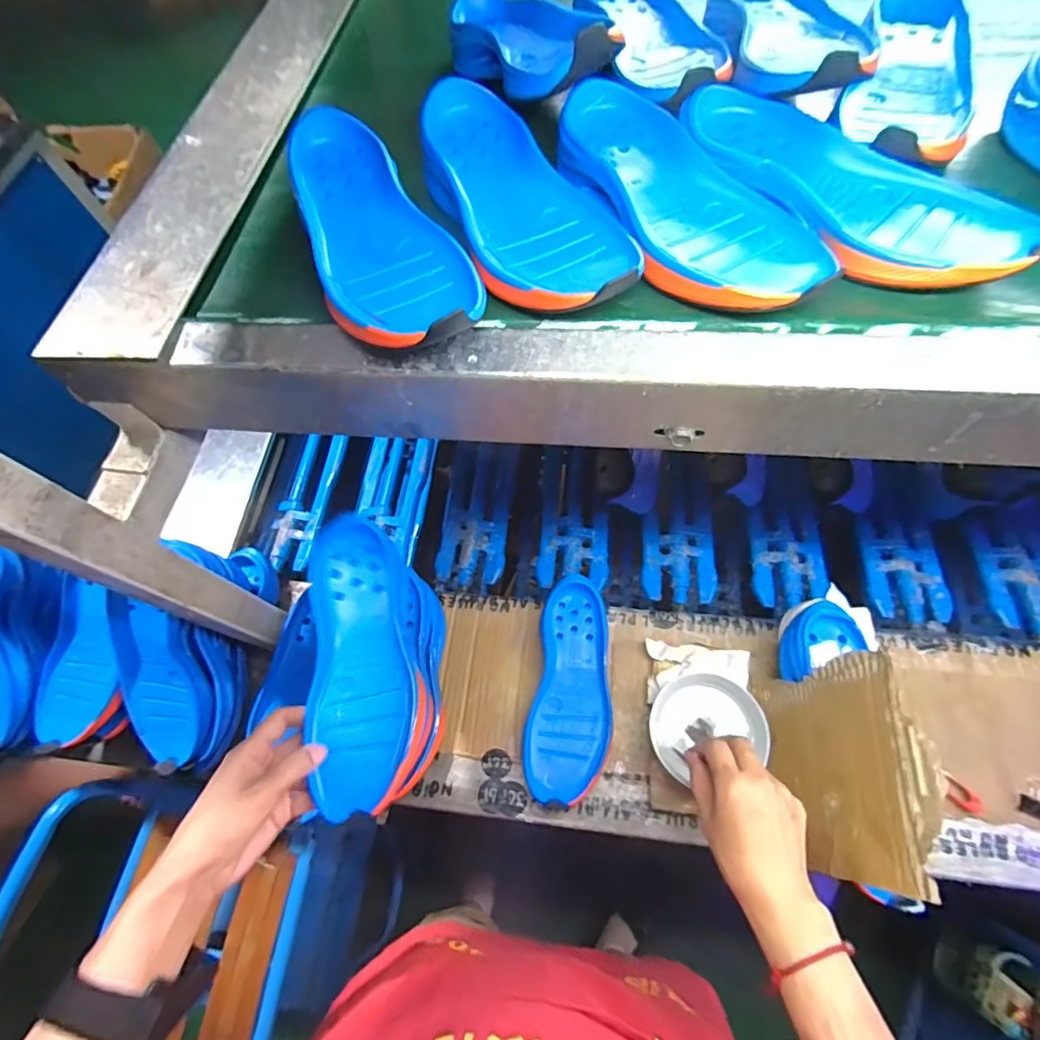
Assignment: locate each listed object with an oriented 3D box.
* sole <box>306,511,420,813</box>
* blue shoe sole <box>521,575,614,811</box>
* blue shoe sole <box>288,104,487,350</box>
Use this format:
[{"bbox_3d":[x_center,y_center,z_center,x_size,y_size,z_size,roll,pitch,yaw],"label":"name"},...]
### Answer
[{"bbox_3d":[-0.130,0.111,0.429,0.077,0.027,0.226,-8,70,0],"label":"sole"},{"bbox_3d":[0.059,0.186,0.584,0.091,0.039,0.239,7,71,4],"label":"blue shoe sole"},{"bbox_3d":[-0.097,-0.196,0.352,0.095,0.040,0.230,-21,71,-6],"label":"blue shoe sole"}]

